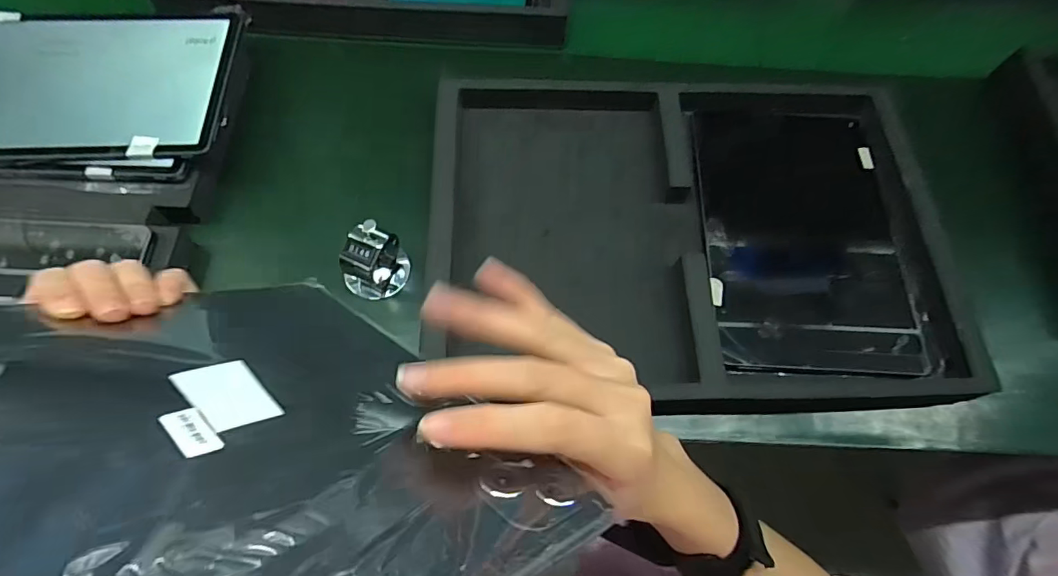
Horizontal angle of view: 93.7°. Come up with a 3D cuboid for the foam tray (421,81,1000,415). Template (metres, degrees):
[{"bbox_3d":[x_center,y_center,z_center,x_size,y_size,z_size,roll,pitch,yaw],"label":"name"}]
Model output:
[{"bbox_3d":[0.134,-0.059,0.434,0.422,0.048,0.319,-1,62,-3],"label":"foam tray"}]

